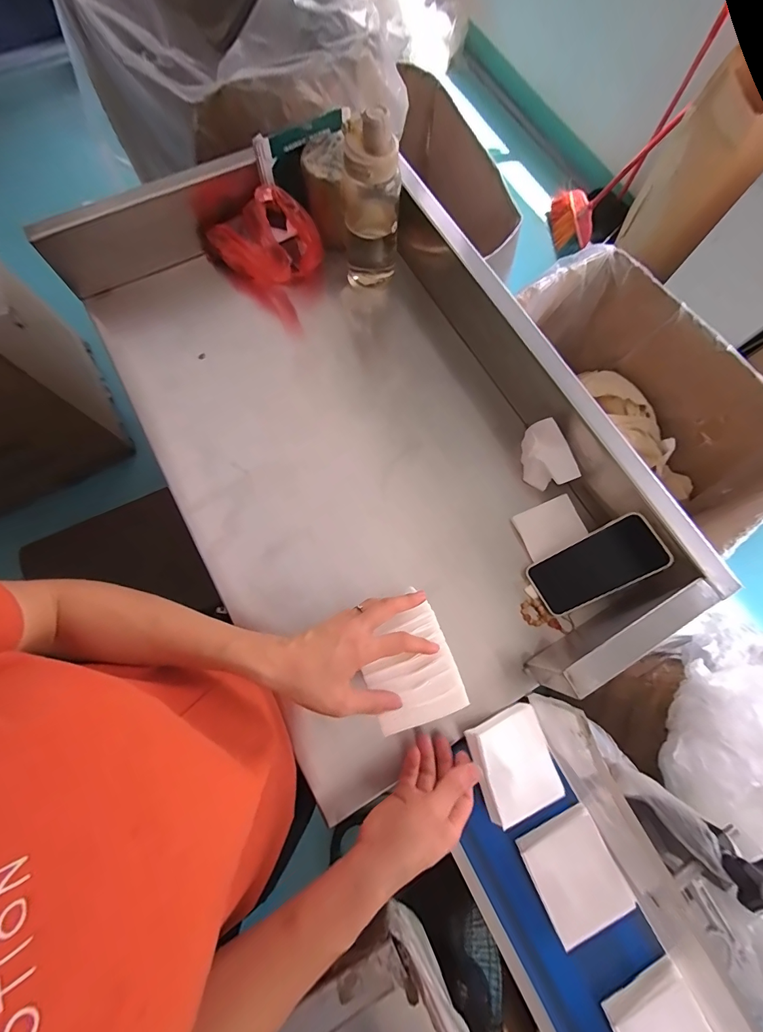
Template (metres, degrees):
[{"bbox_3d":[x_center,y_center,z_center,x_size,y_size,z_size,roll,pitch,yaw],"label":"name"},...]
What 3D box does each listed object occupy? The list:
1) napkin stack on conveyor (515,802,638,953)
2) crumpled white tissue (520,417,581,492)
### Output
[{"bbox_3d":[0.210,0.389,0.421,0.088,0.018,0.100,-24,77,-8],"label":"napkin stack on conveyor"},{"bbox_3d":[0.223,-0.078,0.526,0.042,0.075,0.085,-32,78,-10],"label":"crumpled white tissue"}]

